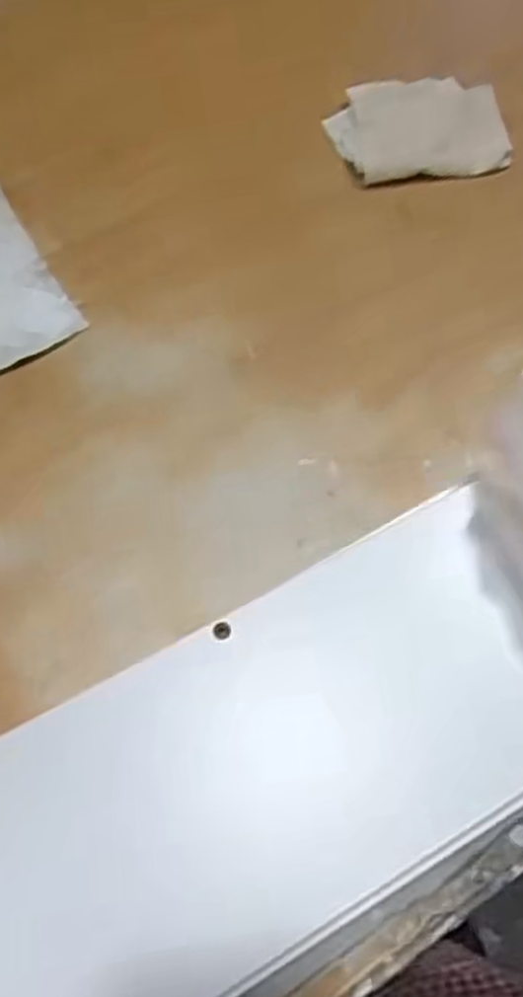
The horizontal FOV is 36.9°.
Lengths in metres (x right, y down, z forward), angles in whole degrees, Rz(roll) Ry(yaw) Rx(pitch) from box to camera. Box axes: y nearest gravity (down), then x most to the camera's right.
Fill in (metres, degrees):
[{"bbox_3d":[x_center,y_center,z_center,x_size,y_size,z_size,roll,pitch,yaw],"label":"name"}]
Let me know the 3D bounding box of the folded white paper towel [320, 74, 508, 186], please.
[{"bbox_3d":[0.148,-0.334,0.713,0.157,0.018,0.118,-15,67,-10],"label":"folded white paper towel"}]

